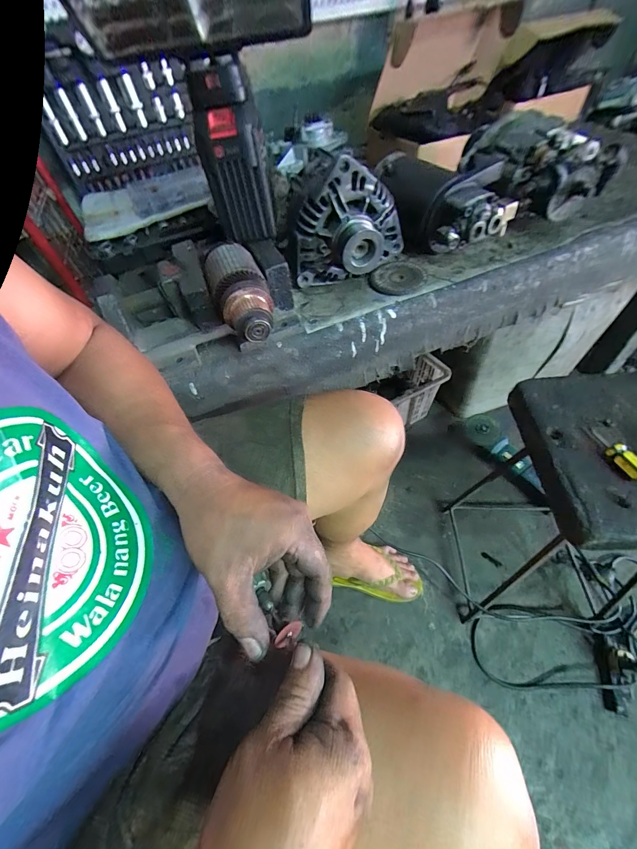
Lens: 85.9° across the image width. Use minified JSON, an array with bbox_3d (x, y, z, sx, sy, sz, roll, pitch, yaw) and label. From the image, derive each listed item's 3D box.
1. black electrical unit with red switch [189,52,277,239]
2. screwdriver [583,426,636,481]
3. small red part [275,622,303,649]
[{"bbox_3d":[-0.102,-0.318,0.420,0.073,0.170,0.032,-12,53,-3],"label":"black electrical unit with red switch"},{"bbox_3d":[0.363,0.031,0.424,0.021,0.025,0.086,-10,40,-2],"label":"screwdriver"},{"bbox_3d":[-0.022,0.155,0.254,0.023,0.011,0.008,-30,56,-16],"label":"small red part"}]

